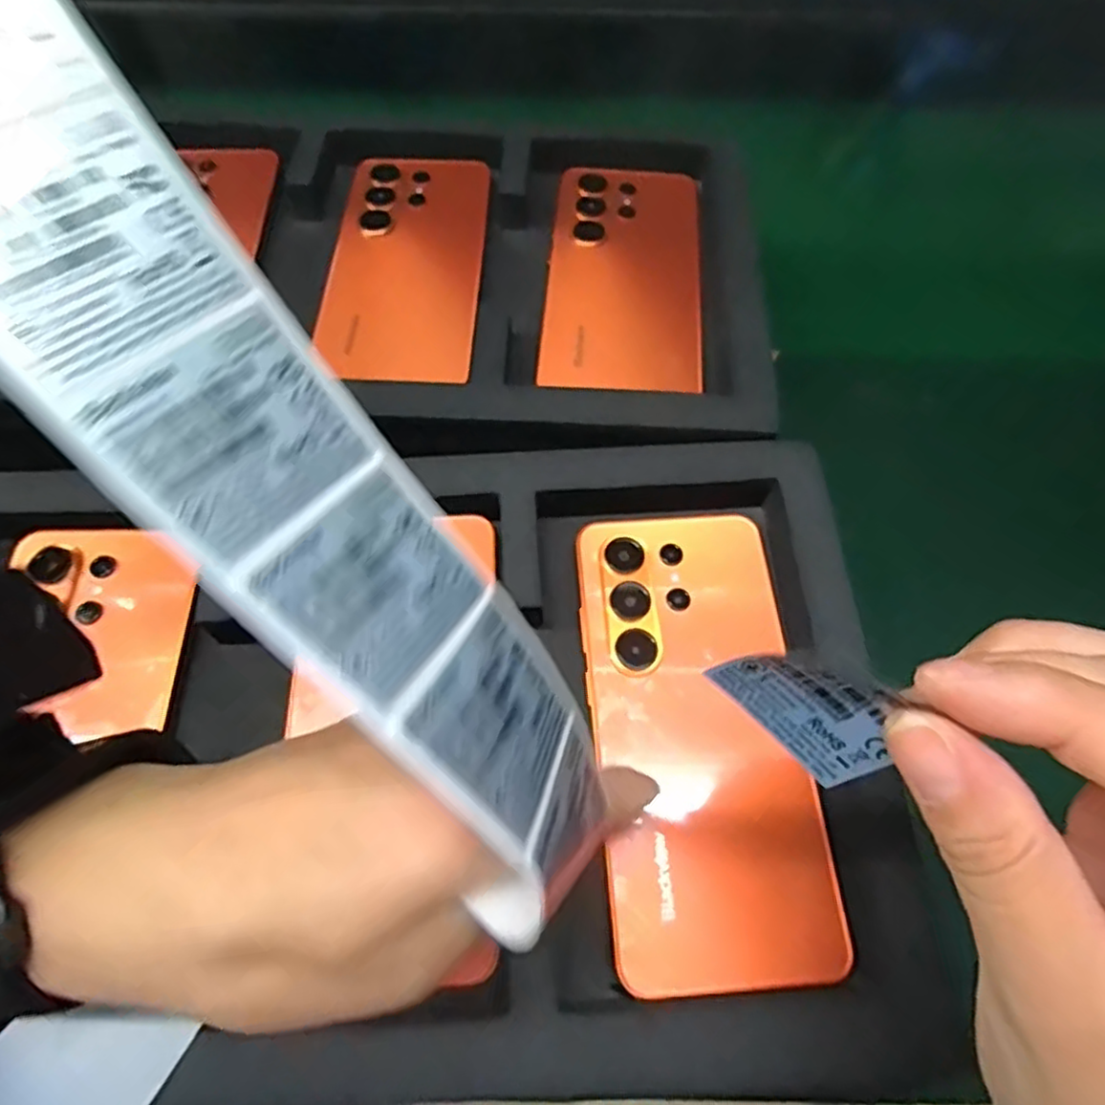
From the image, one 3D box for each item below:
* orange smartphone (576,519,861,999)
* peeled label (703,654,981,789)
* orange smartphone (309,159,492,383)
[{"bbox_3d":[0.055,0.064,0.255,0.079,0.010,0.165,-4,63,-2],"label":"orange smartphone"},{"bbox_3d":[0.054,0.031,0.139,0.038,0.026,0.010,43,36,-13],"label":"peeled label"},{"bbox_3d":[-0.076,-0.151,0.358,0.073,0.010,0.157,8,64,-11],"label":"orange smartphone"}]

